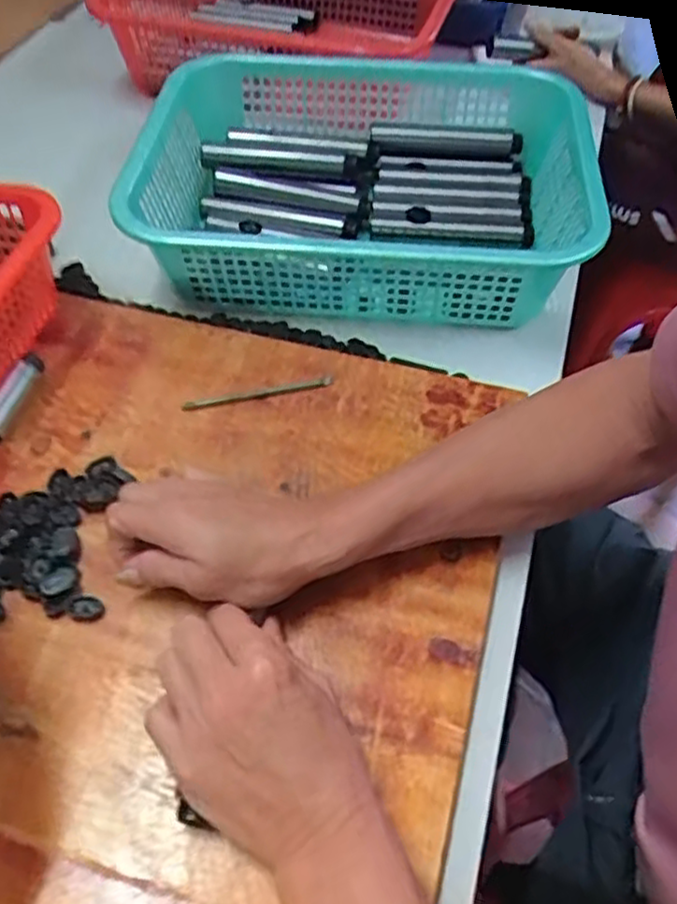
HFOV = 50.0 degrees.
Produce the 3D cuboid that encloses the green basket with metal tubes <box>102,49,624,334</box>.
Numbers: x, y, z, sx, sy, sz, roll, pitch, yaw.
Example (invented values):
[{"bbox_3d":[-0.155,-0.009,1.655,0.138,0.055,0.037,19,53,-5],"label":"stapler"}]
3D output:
[{"bbox_3d":[0.021,-0.250,0.677,0.377,0.102,0.318,2,54,2],"label":"green basket with metal tubes"}]

